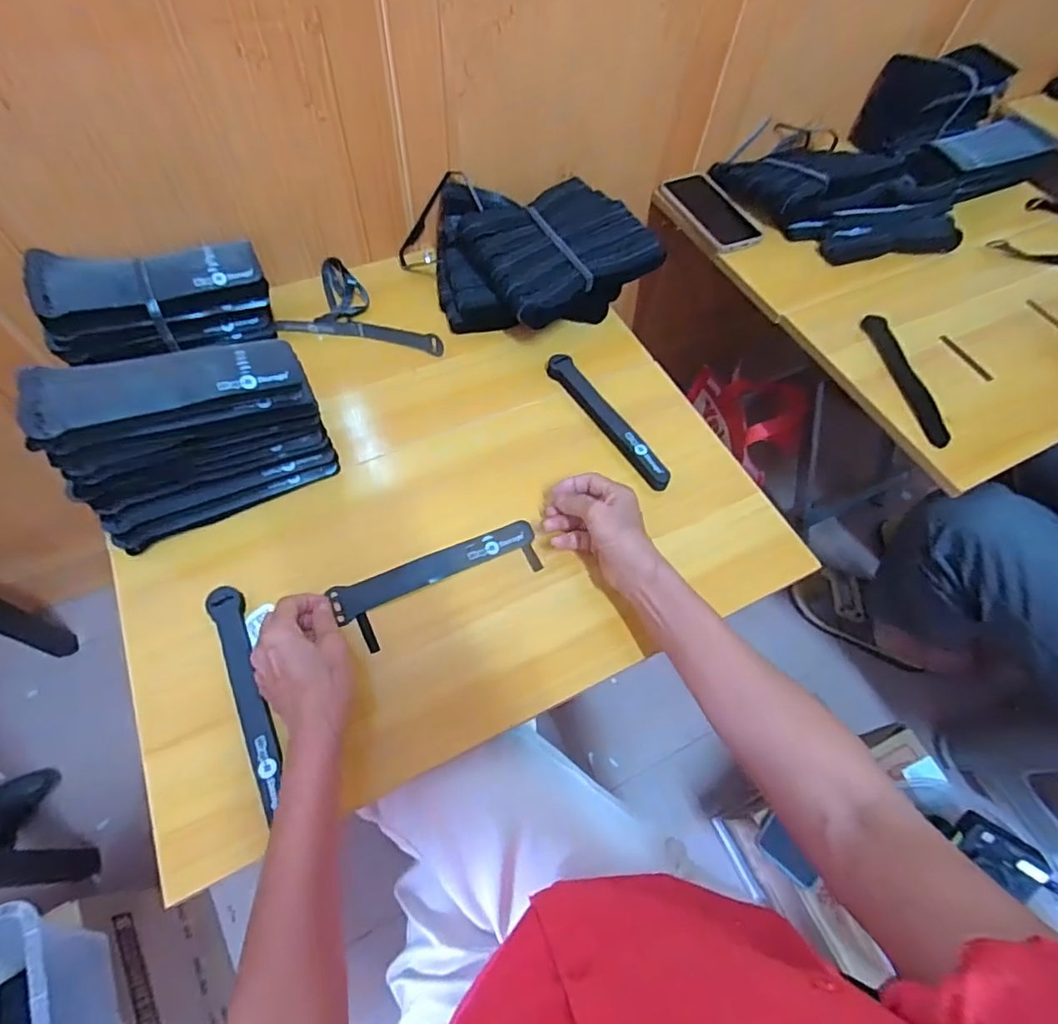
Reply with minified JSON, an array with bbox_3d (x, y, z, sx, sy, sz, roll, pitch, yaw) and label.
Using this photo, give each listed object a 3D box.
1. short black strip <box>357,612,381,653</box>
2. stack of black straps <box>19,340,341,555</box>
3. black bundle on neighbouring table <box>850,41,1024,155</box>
[{"bbox_3d":[-0.140,0.103,0.485,0.009,0.005,0.038,-24,65,-16],"label":"short black strip"},{"bbox_3d":[-0.290,-0.070,0.493,0.197,0.129,0.100,-20,64,-14],"label":"stack of black straps"},{"bbox_3d":[0.654,-0.667,0.910,0.194,0.113,0.125,-28,66,-18],"label":"black bundle on neighbouring table"}]

